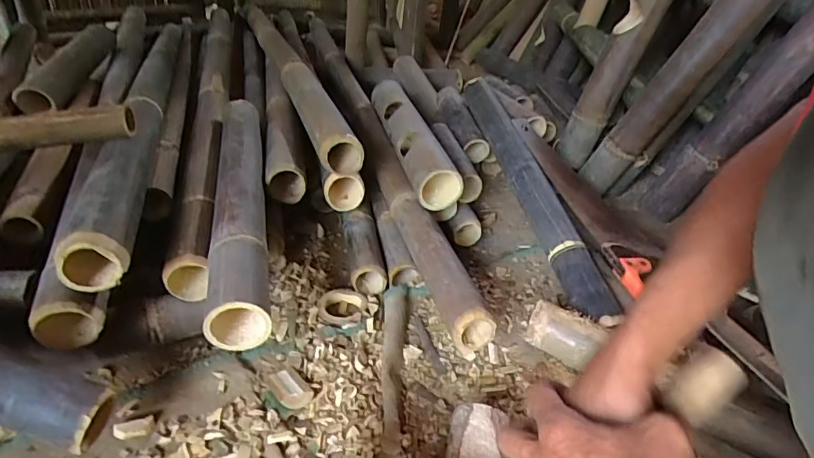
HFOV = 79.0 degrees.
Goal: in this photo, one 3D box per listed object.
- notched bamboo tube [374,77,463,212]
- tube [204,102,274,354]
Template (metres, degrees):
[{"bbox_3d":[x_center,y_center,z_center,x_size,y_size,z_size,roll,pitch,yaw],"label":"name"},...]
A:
[{"bbox_3d":[0.002,-0.196,0.992,0.071,0.084,0.512,-3,34,-13],"label":"notched bamboo tube"},{"bbox_3d":[-0.257,-0.059,0.772,0.072,0.080,0.590,-5,34,-14],"label":"tube"}]

